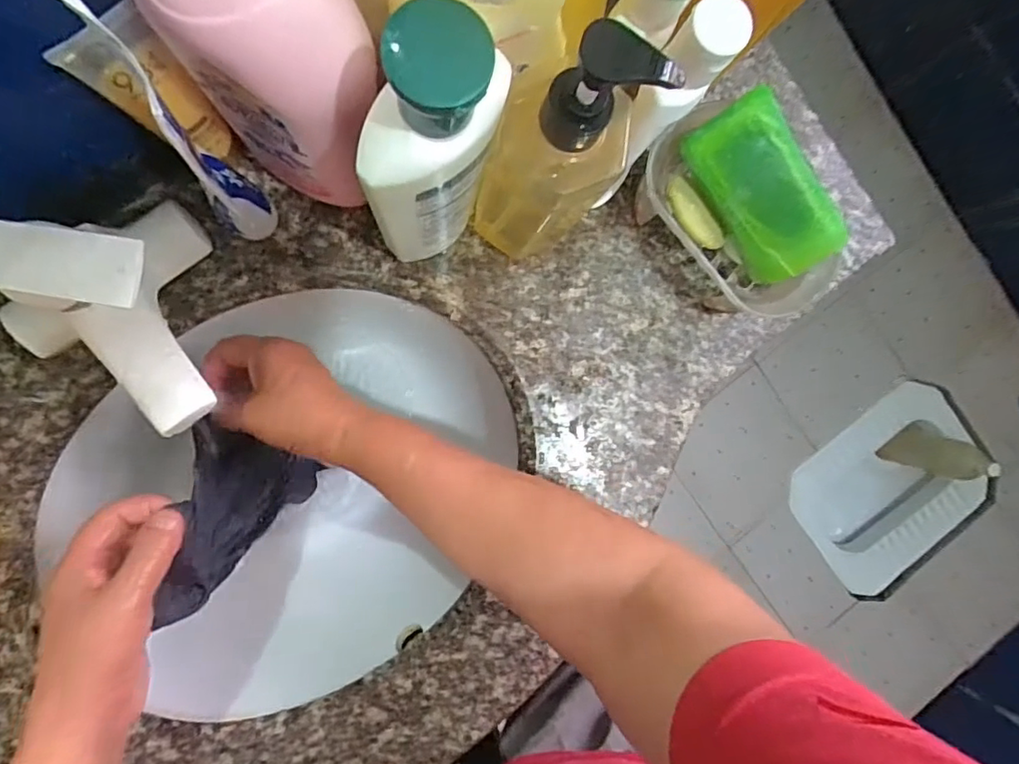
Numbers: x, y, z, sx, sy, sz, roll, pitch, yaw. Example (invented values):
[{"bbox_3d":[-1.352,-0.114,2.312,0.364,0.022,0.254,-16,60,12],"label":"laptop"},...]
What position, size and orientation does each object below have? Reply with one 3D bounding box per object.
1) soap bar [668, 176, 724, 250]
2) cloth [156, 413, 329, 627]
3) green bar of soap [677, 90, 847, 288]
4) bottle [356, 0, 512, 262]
[{"bbox_3d":[0.129,-0.115,0.403,0.022,0.013,0.056,-41,95,-6],"label":"soap bar"},{"bbox_3d":[-0.194,0.093,0.434,0.061,0.141,0.118,3,90,-8],"label":"cloth"},{"bbox_3d":[0.172,-0.127,0.389,0.064,0.029,0.120,-27,106,32],"label":"green bar of soap"},{"bbox_3d":[-0.043,-0.108,0.306,0.057,0.225,0.070,12,88,-8],"label":"bottle"}]

